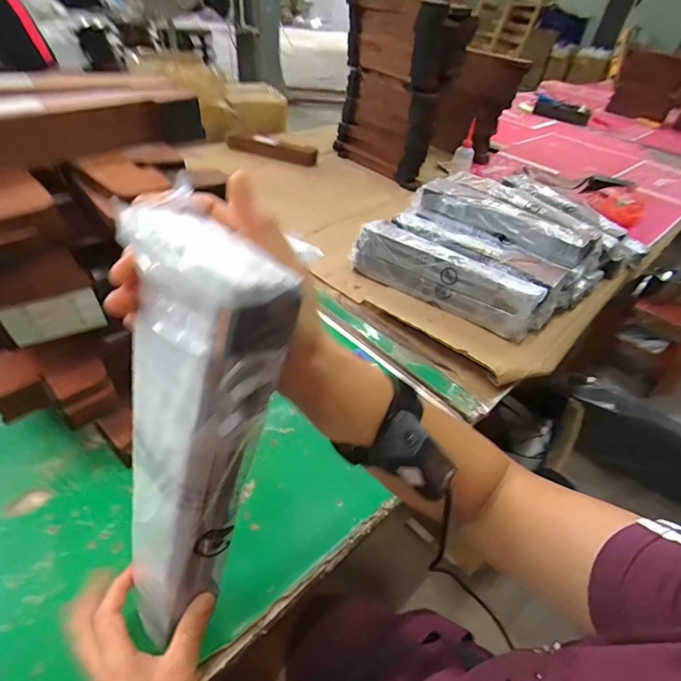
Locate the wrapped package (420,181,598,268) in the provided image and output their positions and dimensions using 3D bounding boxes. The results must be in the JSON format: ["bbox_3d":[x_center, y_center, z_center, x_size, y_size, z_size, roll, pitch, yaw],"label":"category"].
[{"bbox_3d":[0.340,-0.257,0.853,0.360,0.048,0.091,36,49,25],"label":"wrapped package"}]

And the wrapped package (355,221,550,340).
[{"bbox_3d":[0.202,-0.127,0.795,0.360,0.103,0.084,27,46,18],"label":"wrapped package"}]

